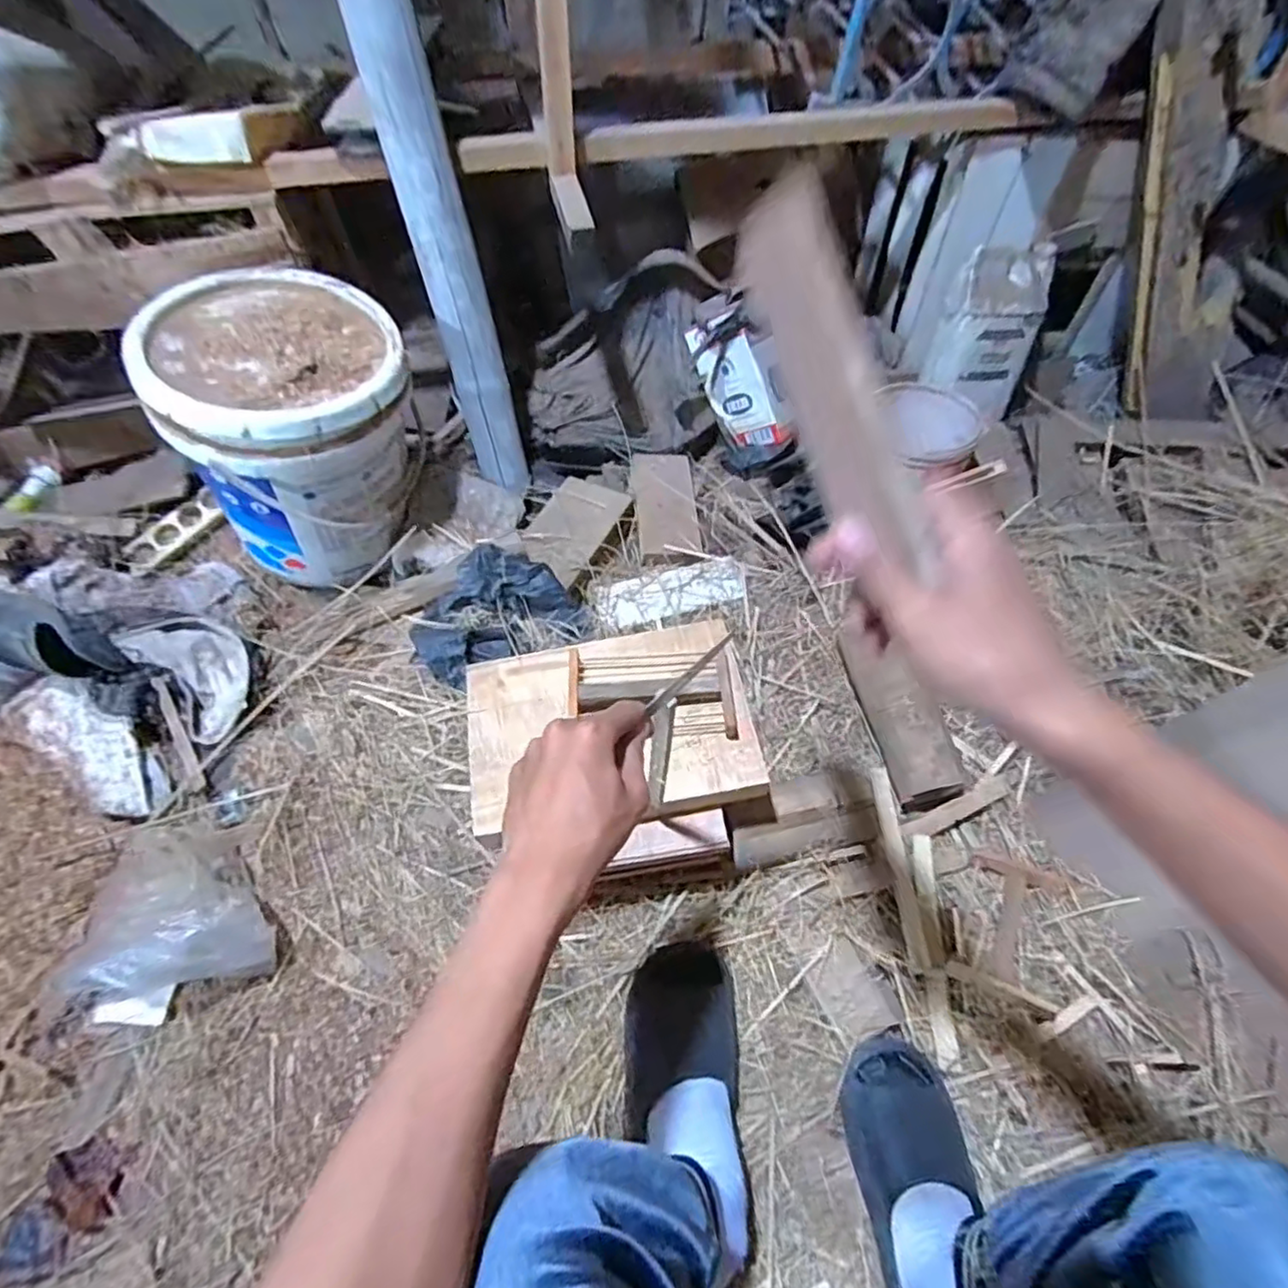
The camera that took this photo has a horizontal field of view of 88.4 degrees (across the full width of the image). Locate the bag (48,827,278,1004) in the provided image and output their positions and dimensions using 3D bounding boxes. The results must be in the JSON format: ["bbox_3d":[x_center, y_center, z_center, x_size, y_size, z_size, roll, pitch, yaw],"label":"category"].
[{"bbox_3d":[-0.506,0.279,0.699,0.216,0.093,0.160,-5,54,-3],"label":"bag"}]

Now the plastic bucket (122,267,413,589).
[{"bbox_3d":[-0.459,-0.289,0.923,0.285,0.321,0.281,0,54,0],"label":"plastic bucket"}]

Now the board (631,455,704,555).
[{"bbox_3d":[0.037,-0.235,1.110,0.101,0.021,0.215,-5,54,-3],"label":"board"}]

